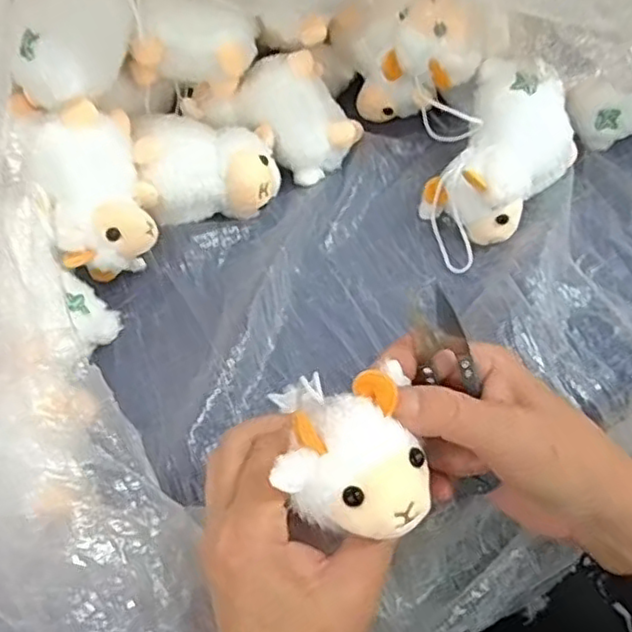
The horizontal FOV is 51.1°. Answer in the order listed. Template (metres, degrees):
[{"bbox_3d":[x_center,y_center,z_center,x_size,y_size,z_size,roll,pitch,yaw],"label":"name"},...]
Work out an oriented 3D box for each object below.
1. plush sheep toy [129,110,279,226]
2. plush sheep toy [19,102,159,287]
[{"bbox_3d":[-0.071,-0.099,0.440,0.090,0.051,0.064,-4,57,-2],"label":"plush sheep toy"},{"bbox_3d":[-0.131,-0.070,0.411,0.062,0.072,0.090,-21,79,-10],"label":"plush sheep toy"}]

